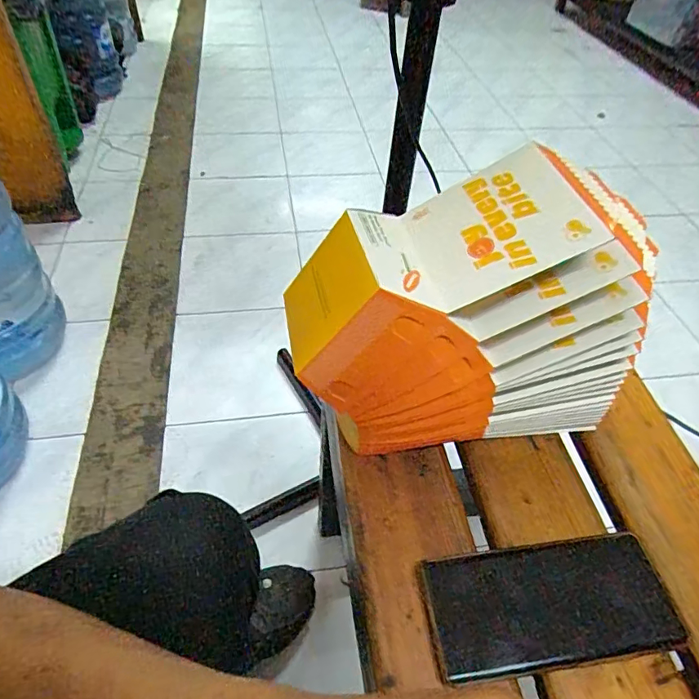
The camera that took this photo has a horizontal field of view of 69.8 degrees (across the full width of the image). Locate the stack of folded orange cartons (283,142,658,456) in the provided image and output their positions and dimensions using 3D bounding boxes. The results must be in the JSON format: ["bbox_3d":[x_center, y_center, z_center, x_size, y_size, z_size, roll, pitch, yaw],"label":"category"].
[{"bbox_3d":[0.084,-0.029,0.385,0.250,0.185,0.119,-7,49,-9],"label":"stack of folded orange cartons"}]

